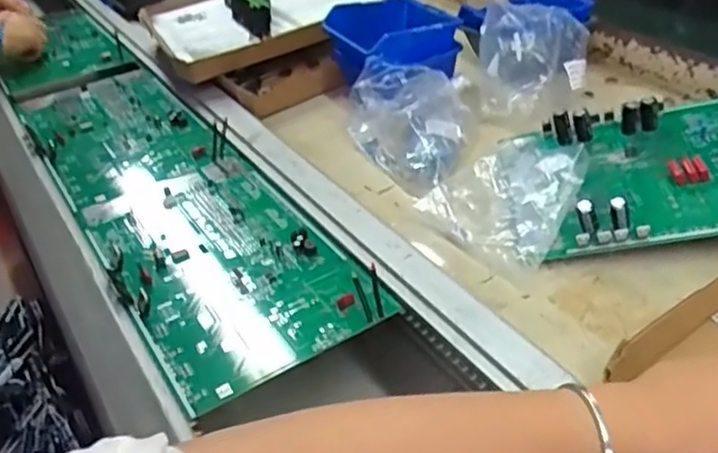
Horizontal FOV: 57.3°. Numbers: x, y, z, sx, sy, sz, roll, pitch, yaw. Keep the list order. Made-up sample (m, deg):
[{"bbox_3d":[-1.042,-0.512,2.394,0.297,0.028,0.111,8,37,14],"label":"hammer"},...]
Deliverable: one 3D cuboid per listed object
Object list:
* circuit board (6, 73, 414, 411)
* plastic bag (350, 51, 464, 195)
[{"bbox_3d":[-0.227,-0.058,0.731,0.185,0.013,0.664,-23,41,-25],"label":"circuit board"},{"bbox_3d":[0.052,-0.108,0.702,0.130,0.086,0.161,0,36,3],"label":"plastic bag"}]

